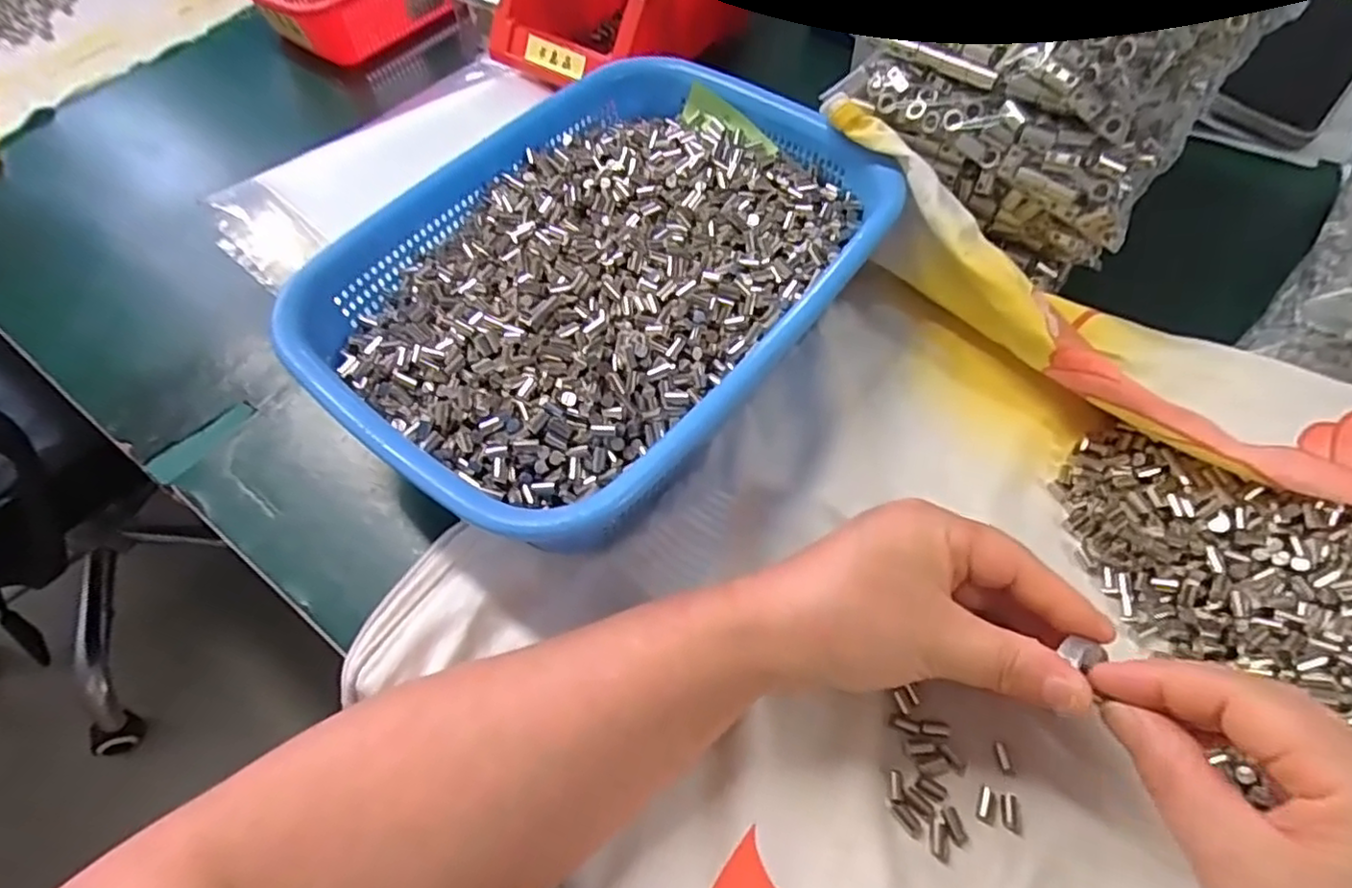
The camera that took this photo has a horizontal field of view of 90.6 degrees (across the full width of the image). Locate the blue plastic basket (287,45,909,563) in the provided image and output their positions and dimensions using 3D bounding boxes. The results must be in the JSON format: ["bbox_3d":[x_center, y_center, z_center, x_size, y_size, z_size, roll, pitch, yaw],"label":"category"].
[{"bbox_3d":[-0.032,-0.088,0.353,0.212,0.072,0.294,34,67,22],"label":"blue plastic basket"}]

